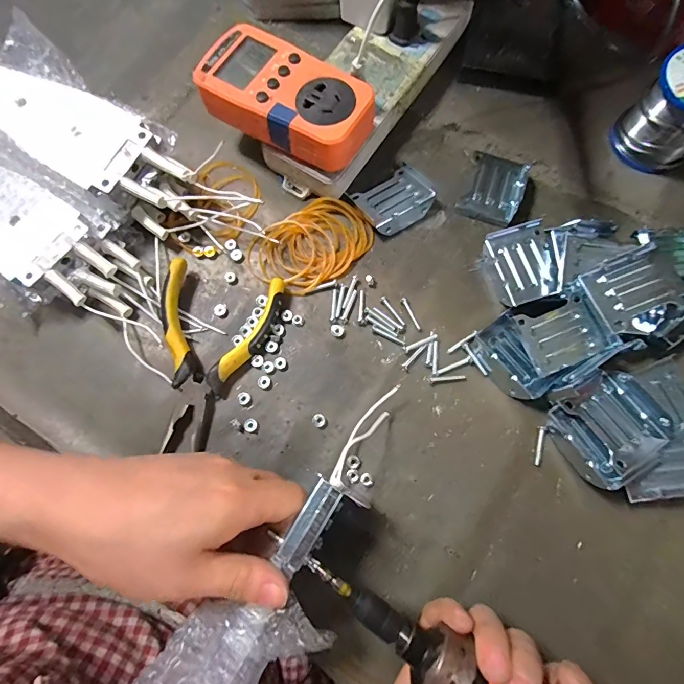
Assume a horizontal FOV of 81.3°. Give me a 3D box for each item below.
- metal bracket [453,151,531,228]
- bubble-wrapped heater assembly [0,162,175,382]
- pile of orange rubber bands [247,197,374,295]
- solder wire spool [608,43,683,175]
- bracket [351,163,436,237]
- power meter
[{"bbox_3d":[0.126,-0.127,0.331,0.045,0.009,0.057,23,77,6],"label":"metal bracket"},{"bbox_3d":[-0.222,-0.069,0.299,0.244,0.047,0.082,26,77,7],"label":"bubble-wrapped heater assembly"},{"bbox_3d":[-0.025,-0.077,0.319,0.096,0.007,0.063,-29,77,-6],"label":"pile of orange rubber bands"},{"bbox_3d":[0.270,-0.186,0.321,0.063,0.065,0.063,39,79,10],"label":"solder wire spool"},{"bbox_3d":[0.045,-0.118,0.327,0.060,0.015,0.048,-31,77,-7],"label":"bracket"},{"bbox_3d":[-0.041,-0.180,0.295,0.122,0.032,0.065,31,78,8],"label":"power meter"}]

